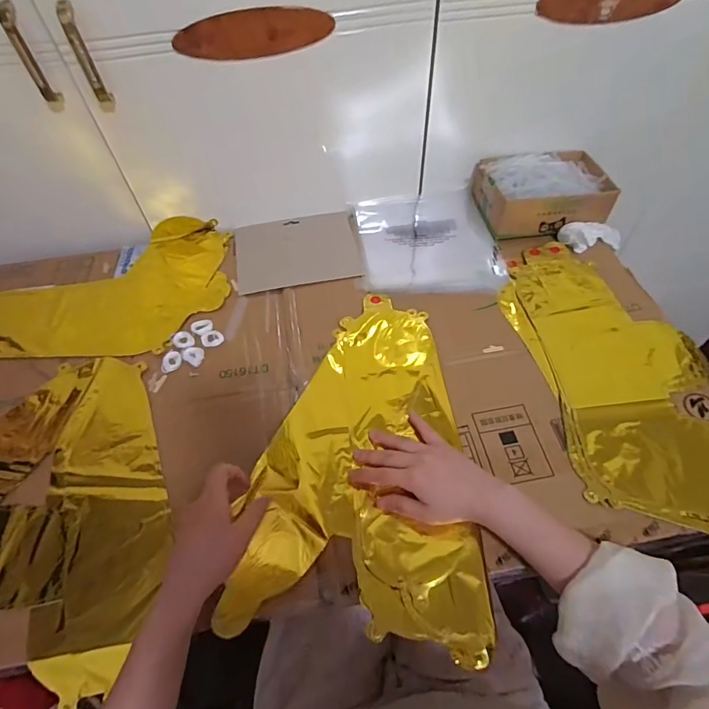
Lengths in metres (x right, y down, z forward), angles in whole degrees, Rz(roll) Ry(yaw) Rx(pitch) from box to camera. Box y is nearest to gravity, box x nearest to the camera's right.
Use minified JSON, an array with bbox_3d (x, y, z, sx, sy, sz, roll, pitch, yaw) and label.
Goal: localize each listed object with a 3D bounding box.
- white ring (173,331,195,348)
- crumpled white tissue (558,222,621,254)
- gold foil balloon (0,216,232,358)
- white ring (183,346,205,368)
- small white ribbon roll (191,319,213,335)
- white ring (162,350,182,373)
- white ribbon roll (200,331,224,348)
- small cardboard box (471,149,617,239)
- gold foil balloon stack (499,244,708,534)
[{"bbox_3d":[-0.232,-0.020,0.593,0.034,0.004,0.024,26,59,20],"label":"white ring"},{"bbox_3d":[0.374,-0.183,0.679,0.107,0.034,0.042,-3,53,-15],"label":"crumpled white tissue"},{"bbox_3d":[-0.380,-0.069,0.651,0.418,0.041,0.234,-25,53,-13],"label":"gold foil balloon"},{"bbox_3d":[-0.212,0.002,0.580,0.031,0.004,0.026,24,59,18],"label":"white ring"},{"bbox_3d":[-0.210,-0.038,0.605,0.028,0.005,0.027,-1,54,2],"label":"small white ribbon roll"},{"bbox_3d":[-0.239,0.009,0.574,0.024,0.004,0.033,-6,54,-2],"label":"white ring"},{"bbox_3d":[-0.192,-0.021,0.593,0.028,0.005,0.025,-21,56,-12],"label":"white ribbon roll"},{"bbox_3d":[0.300,-0.261,0.701,0.188,0.079,0.132,-8,54,-3],"label":"small cardboard box"},{"bbox_3d":[0.331,0.024,0.557,0.213,0.033,0.425,-11,55,-6],"label":"gold foil balloon stack"}]

